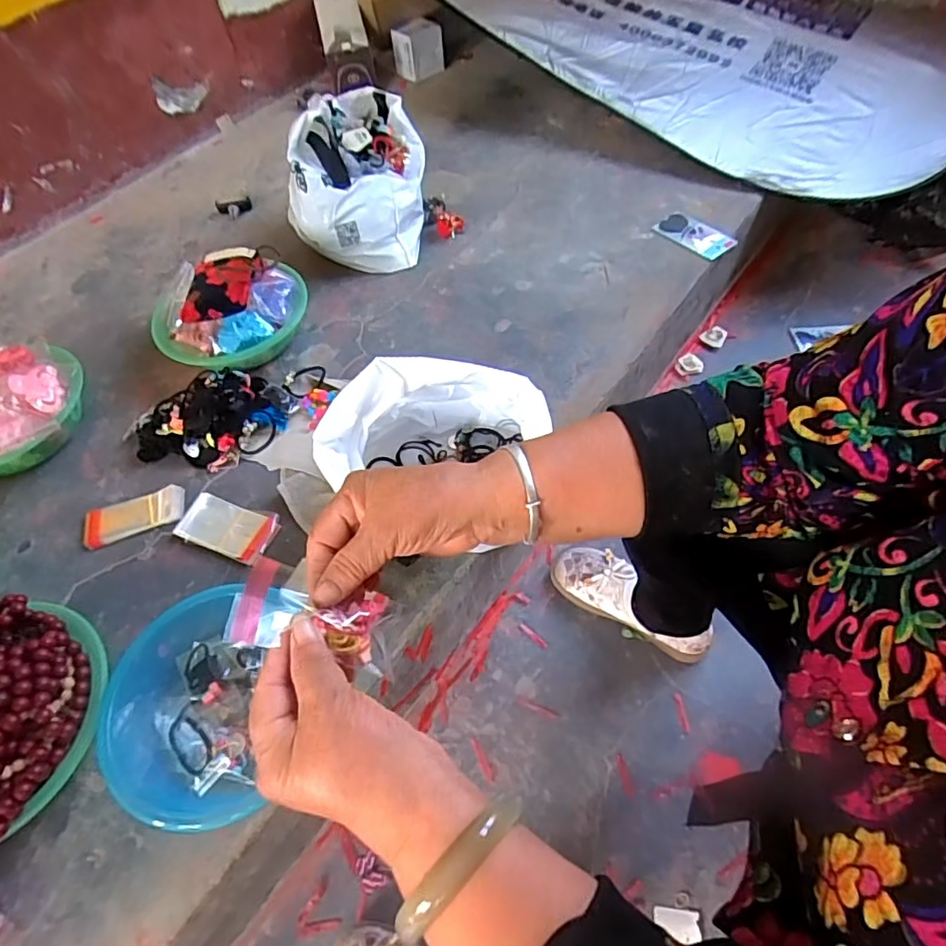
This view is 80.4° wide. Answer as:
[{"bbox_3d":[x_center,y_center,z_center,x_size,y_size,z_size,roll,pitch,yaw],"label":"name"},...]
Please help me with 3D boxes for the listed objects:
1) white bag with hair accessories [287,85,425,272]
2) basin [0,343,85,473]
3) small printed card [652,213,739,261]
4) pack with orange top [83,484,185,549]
[{"bbox_3d":[-0.199,-0.556,1.029,0.210,0.196,0.322,2,57,5],"label":"white bag with hair accessories"},{"bbox_3d":[-0.689,-0.087,0.818,0.214,0.116,0.221,-3,56,4],"label":"basin"},{"bbox_3d":[0.404,-0.437,1.020,0.072,0.008,0.135,-39,62,-20],"label":"small printed card"},{"bbox_3d":[-0.459,0.059,0.759,0.130,0.023,0.058,-16,57,-7],"label":"pack with orange top"}]

